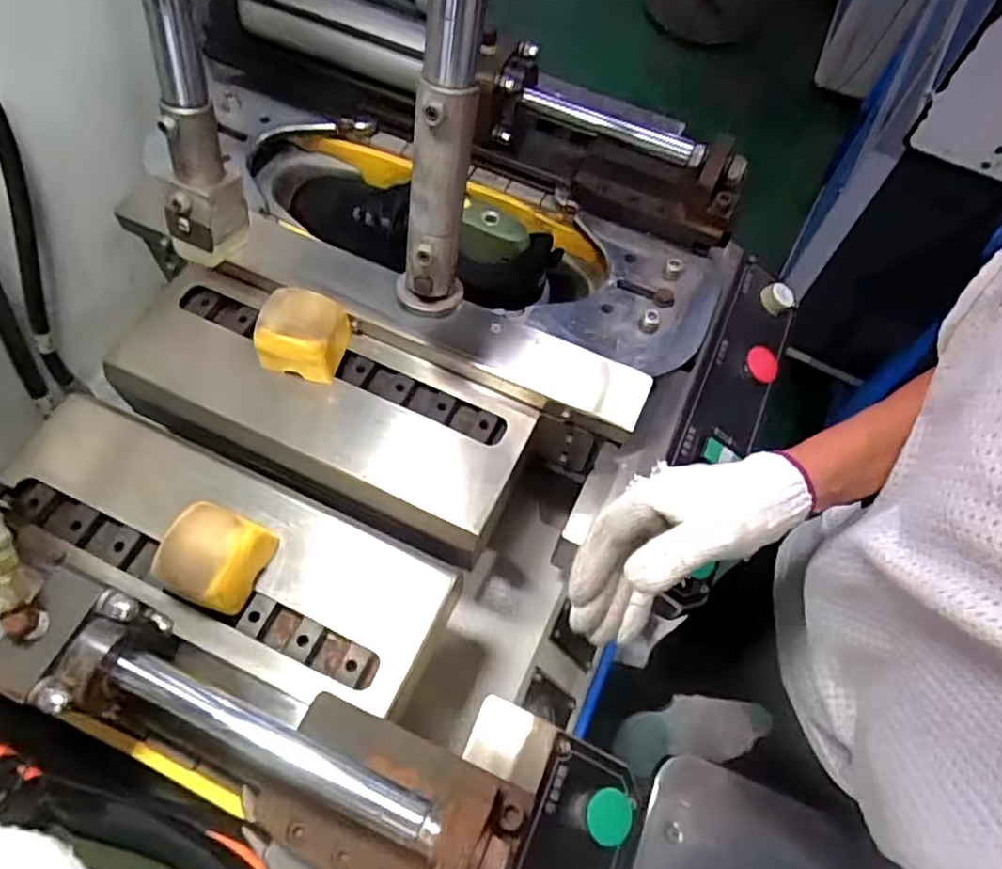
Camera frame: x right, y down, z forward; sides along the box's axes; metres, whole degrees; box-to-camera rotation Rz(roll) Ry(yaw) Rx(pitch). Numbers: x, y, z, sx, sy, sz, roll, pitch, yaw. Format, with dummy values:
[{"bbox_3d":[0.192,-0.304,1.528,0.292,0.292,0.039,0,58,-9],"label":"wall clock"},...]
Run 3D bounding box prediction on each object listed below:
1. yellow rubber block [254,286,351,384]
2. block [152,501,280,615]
[{"bbox_3d":[-0.167,-0.085,0.565,0.068,0.055,0.059,11,63,3],"label":"yellow rubber block"},{"bbox_3d":[-0.202,0.089,0.476,0.066,0.049,0.066,20,64,7],"label":"block"}]

